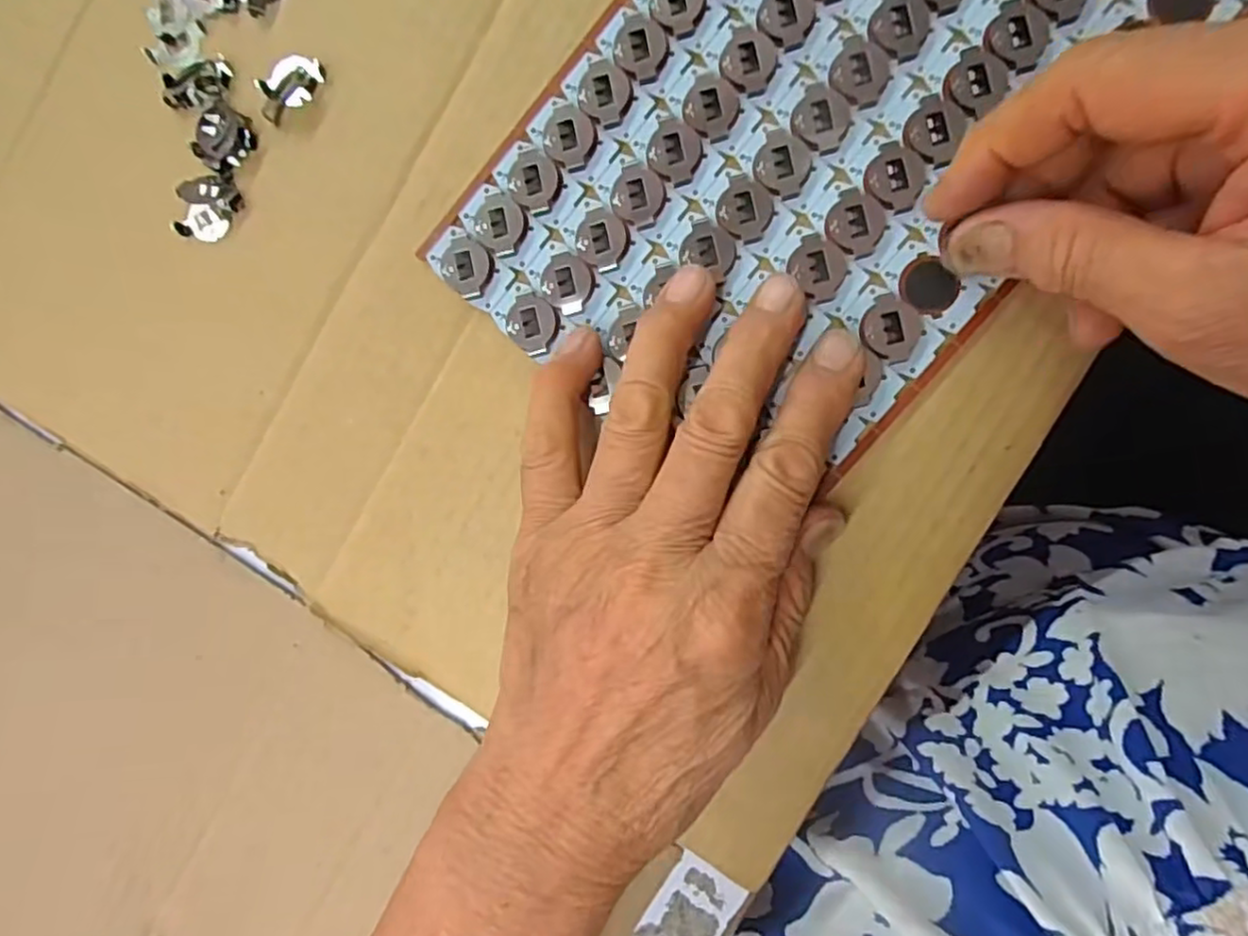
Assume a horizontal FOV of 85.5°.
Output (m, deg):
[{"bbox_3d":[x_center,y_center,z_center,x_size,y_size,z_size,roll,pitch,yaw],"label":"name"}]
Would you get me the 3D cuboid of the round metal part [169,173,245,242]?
[{"bbox_3d":[-0.148,-0.093,0.243,0.021,0.008,0.022,0,91,7],"label":"round metal part"}]

